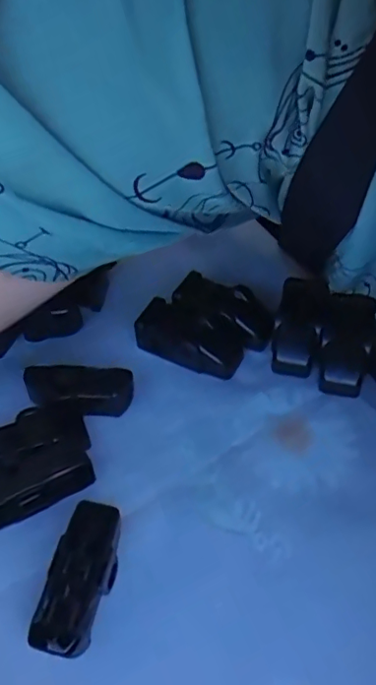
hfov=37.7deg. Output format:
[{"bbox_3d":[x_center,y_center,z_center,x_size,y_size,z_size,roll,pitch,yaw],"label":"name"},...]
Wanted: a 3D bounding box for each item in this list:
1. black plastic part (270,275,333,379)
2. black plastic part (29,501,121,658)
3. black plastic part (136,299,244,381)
[{"bbox_3d":[0.054,-0.008,0.264,0.022,0.019,0.049,12,49,12],"label":"black plastic part"},{"bbox_3d":[-0.036,0.081,0.187,0.021,0.021,0.046,9,48,9],"label":"black plastic part"},{"bbox_3d":[0.001,-0.001,0.261,0.049,0.019,0.022,20,51,18],"label":"black plastic part"}]

